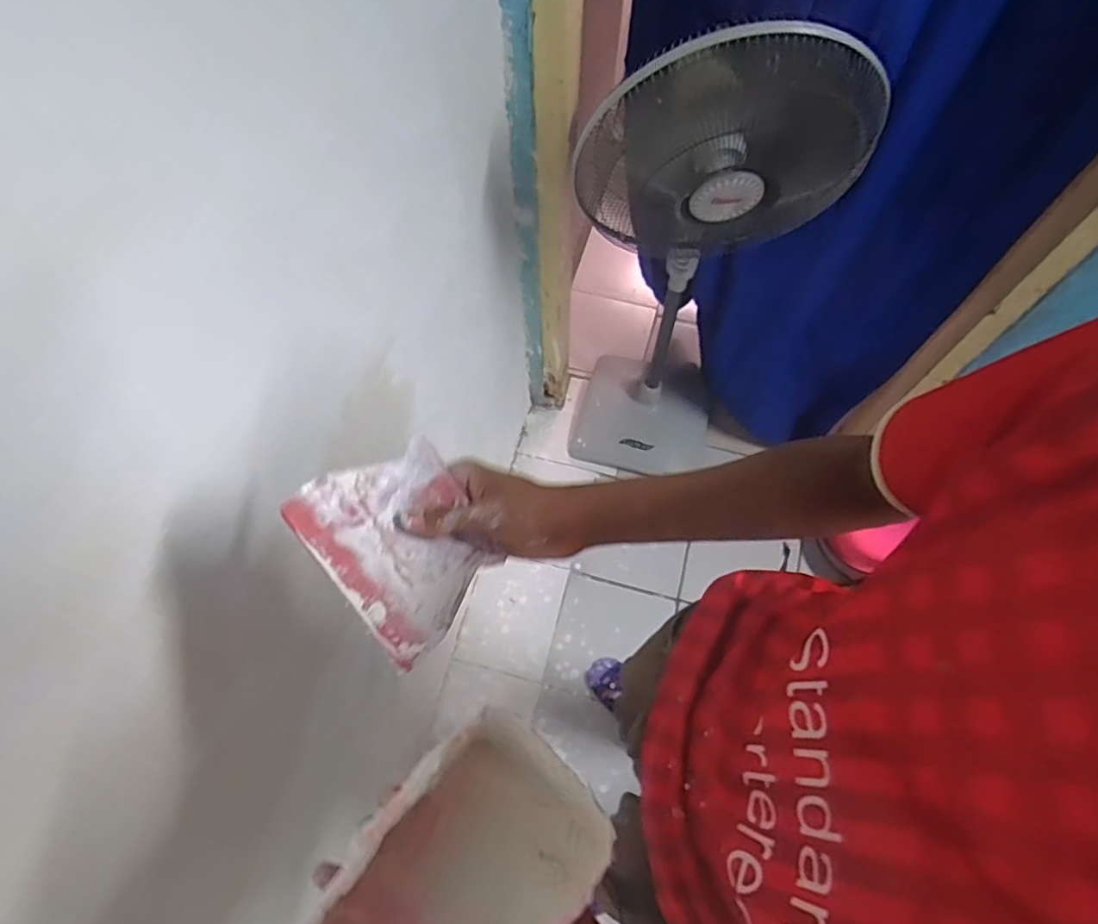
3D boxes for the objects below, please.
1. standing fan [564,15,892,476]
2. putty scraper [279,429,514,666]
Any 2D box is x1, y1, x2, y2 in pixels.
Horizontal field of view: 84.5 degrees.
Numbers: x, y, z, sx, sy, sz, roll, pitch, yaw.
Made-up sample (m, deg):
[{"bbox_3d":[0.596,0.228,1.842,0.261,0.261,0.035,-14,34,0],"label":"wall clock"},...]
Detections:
[{"bbox_3d":[0.316,-0.382,1.413,0.435,1.318,0.486,25,67,12],"label":"standing fan"},{"bbox_3d":[-0.091,0.051,0.391,0.101,0.005,0.122,-39,103,-37],"label":"putty scraper"}]

